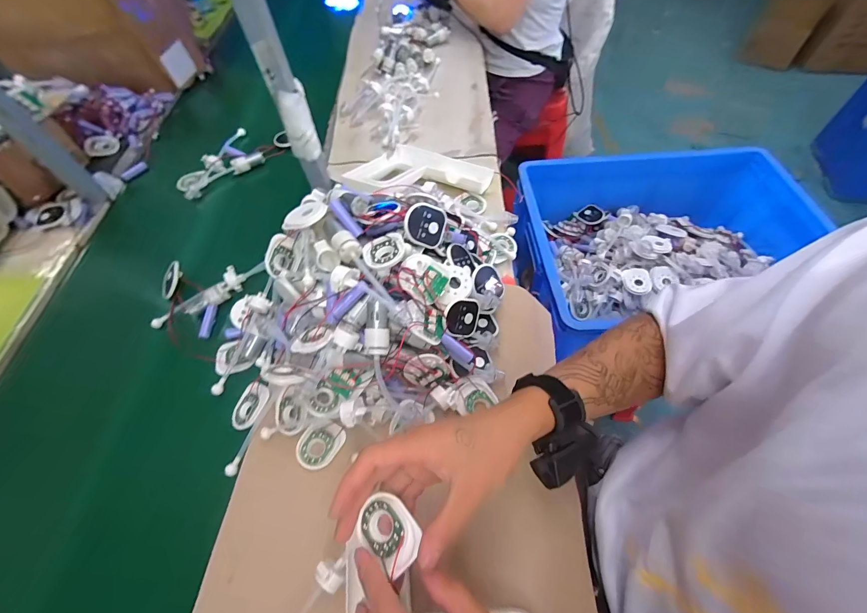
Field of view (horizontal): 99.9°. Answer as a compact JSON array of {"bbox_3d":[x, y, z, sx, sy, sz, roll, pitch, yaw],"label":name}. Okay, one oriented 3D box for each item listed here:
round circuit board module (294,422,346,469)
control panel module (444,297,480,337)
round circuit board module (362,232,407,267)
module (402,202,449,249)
[{"bbox_3d":[-0.138,0.168,0.445,0.060,0.007,0.045,-40,64,-19],"label":"round circuit board module"},{"bbox_3d":[0.034,0.013,0.455,0.050,0.006,0.048,8,94,-31],"label":"control panel module"},{"bbox_3d":[-0.058,-0.064,0.417,0.051,0.007,0.053,-8,50,10],"label":"round circuit board module"},{"bbox_3d":[-0.008,-0.099,0.447,0.063,0.049,0.011,8,13,-35],"label":"module"}]

